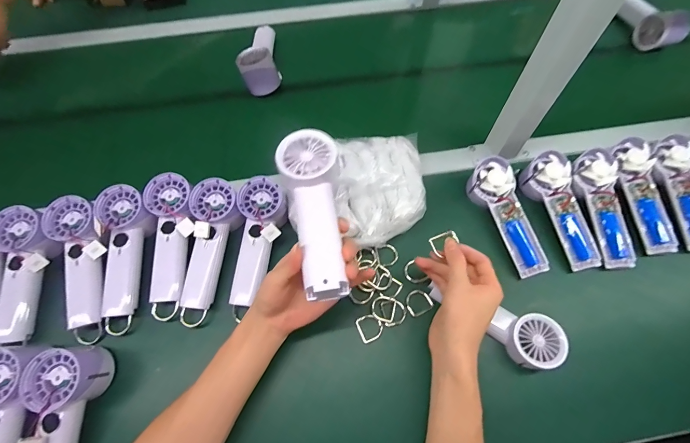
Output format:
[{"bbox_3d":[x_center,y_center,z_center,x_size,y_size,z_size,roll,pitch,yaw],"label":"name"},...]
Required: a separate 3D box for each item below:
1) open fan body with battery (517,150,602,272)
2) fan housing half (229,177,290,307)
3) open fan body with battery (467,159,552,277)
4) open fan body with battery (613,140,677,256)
[{"bbox_3d":[0.317,-0.015,0.501,0.058,0.049,0.175,-14,76,-7],"label":"open fan body with battery"},{"bbox_3d":[-0.121,0.027,0.468,0.067,0.030,0.170,8,79,5],"label":"fan housing half"},{"bbox_3d":[0.235,-0.006,0.496,0.058,0.045,0.176,-18,77,-8],"label":"open fan body with battery"},{"bbox_3d":[0.443,-0.040,0.505,0.054,0.026,0.175,-4,76,-1],"label":"open fan body with battery"}]

